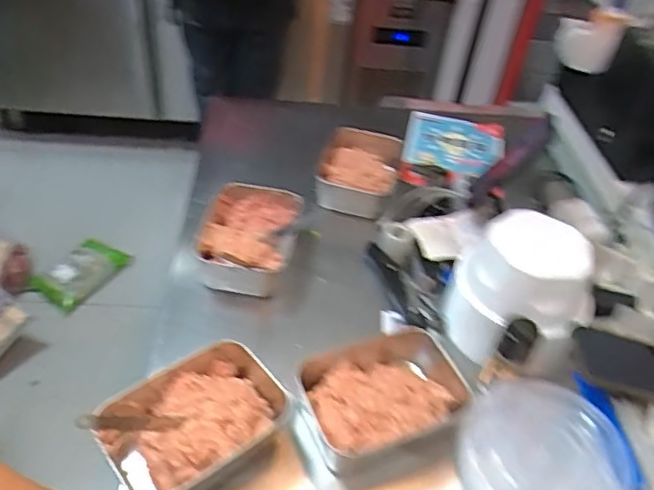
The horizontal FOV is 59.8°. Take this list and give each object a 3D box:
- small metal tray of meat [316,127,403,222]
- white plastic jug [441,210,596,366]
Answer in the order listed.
[{"bbox_3d":[0.054,-0.126,1.000,0.133,0.055,0.202,13,42,6],"label":"small metal tray of meat"},{"bbox_3d":[0.246,0.062,0.731,0.164,0.142,0.159,24,45,18],"label":"white plastic jug"}]

